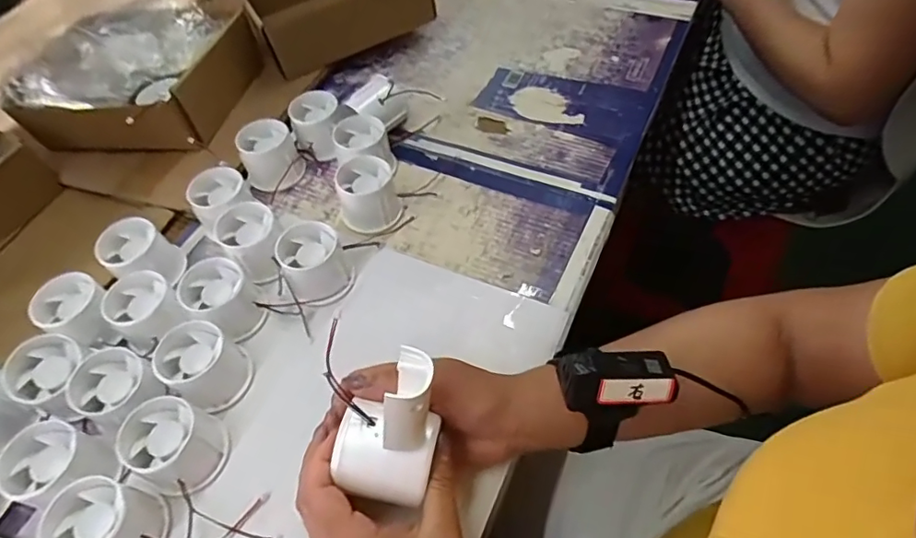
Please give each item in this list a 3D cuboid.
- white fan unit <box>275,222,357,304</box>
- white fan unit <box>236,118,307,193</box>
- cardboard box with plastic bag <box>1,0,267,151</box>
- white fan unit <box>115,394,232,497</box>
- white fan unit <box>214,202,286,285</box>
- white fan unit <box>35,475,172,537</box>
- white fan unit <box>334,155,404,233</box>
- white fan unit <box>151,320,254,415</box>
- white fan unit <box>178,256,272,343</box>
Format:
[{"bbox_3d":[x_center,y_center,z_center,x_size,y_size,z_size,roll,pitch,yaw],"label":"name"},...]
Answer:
[{"bbox_3d":[-0.122,-0.004,0.460,0.051,0.044,0.061,-32,58,-16],"label":"white fan unit"},{"bbox_3d":[-0.189,-0.115,0.544,0.055,0.050,0.054,-26,56,-13],"label":"white fan unit"},{"bbox_3d":[-0.361,-0.223,0.617,0.214,0.097,0.203,5,55,9],"label":"cardboard box with plastic bag"},{"bbox_3d":[-0.198,0.122,0.378,0.058,0.044,0.054,-3,54,4],"label":"white fan unit"},{"bbox_3d":[-0.179,-0.025,0.478,0.049,0.049,0.062,-40,60,-21],"label":"white fan unit"},{"bbox_3d":[-0.227,0.168,0.347,0.057,0.041,0.053,7,56,10],"label":"white fan unit"},{"bbox_3d":[-0.086,-0.069,0.502,0.056,0.048,0.053,-18,55,-7],"label":"white fan unit"},{"bbox_3d":[-0.194,0.074,0.413,0.052,0.046,0.053,34,64,26],"label":"white fan unit"},{"bbox_3d":[-0.192,0.024,0.446,0.053,0.048,0.053,31,63,24],"label":"white fan unit"}]

